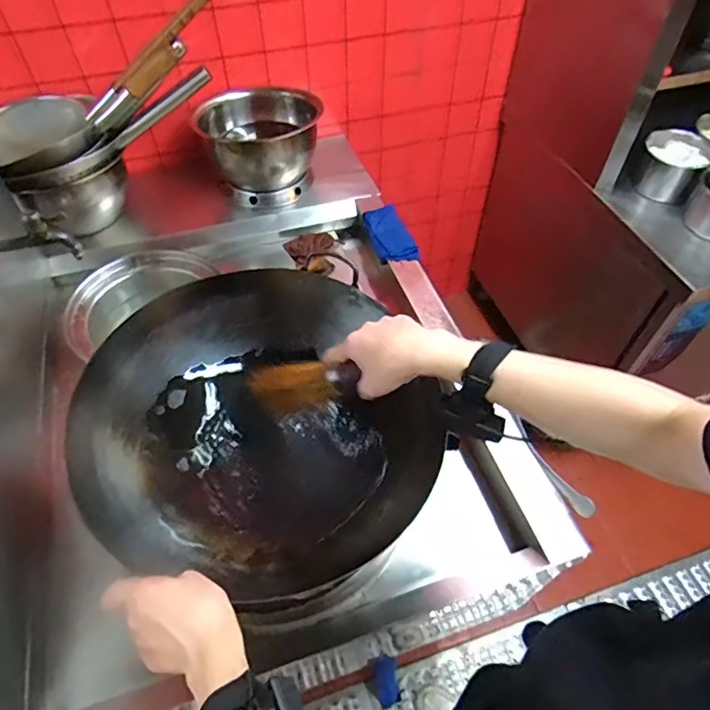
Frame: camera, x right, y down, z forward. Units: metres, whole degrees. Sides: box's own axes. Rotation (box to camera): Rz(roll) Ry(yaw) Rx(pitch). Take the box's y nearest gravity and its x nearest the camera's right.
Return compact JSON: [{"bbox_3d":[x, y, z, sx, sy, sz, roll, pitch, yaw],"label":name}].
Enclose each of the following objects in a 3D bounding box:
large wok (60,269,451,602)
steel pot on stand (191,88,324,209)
[{"bbox_3d":[-0.142,0.101,0.738,0.436,0.163,0.445,-14,54,-10],"label":"large wok"},{"bbox_3d":[-0.217,-0.498,1.235,0.272,0.200,0.213,-18,55,-13],"label":"steel pot on stand"}]

